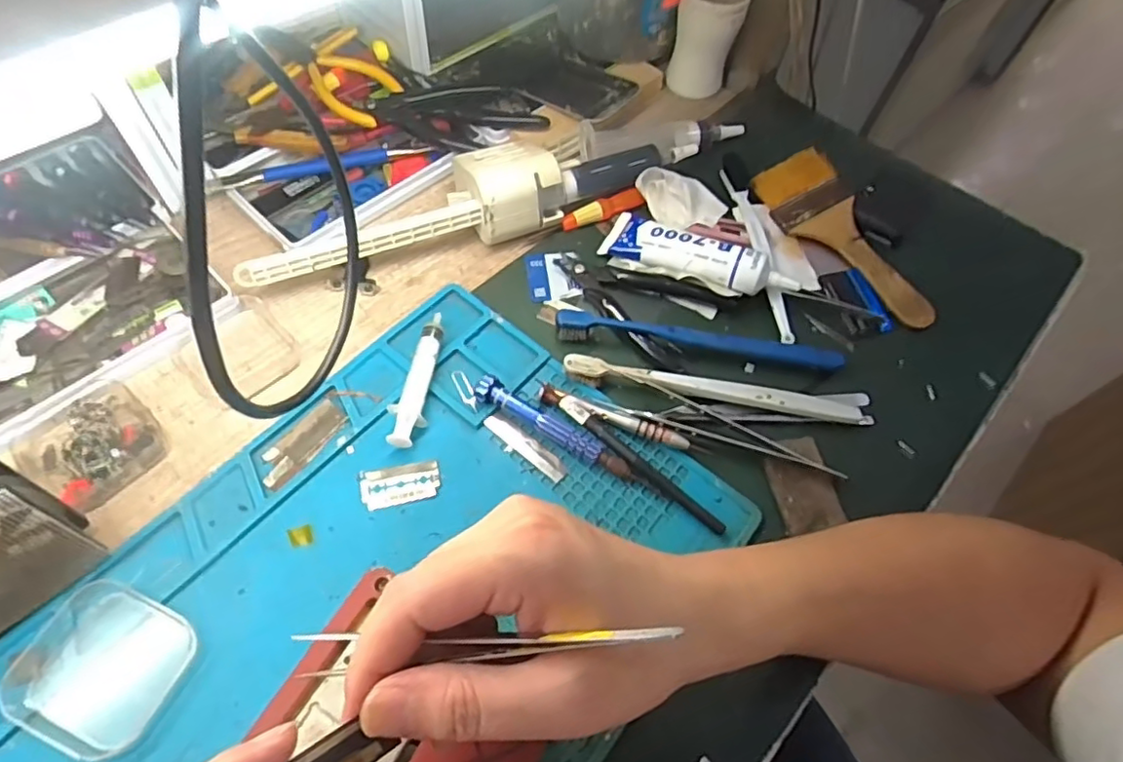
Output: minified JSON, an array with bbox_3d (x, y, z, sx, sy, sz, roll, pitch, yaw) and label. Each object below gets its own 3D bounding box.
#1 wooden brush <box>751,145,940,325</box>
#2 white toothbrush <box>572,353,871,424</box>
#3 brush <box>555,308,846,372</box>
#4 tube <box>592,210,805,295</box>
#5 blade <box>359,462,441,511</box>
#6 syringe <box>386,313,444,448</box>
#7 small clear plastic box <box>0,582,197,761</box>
[{"bbox_3d":[0.216,-0.109,0.458,0.066,0.024,0.162,-26,64,-18],"label":"wooden brush"},{"bbox_3d":[0.097,0.006,0.384,0.190,0.010,0.014,10,59,2],"label":"white toothbrush"},{"bbox_3d":[0.088,-0.025,0.401,0.182,0.015,0.020,10,59,2],"label":"brush"},{"bbox_3d":[0.097,-0.090,0.435,0.133,0.029,0.048,27,61,12],"label":"tube"},{"bbox_3d":[-0.091,0.057,0.347,0.042,0.004,0.023,-11,60,-11],"label":"blade"},{"bbox_3d":[-0.087,-0.001,0.374,0.019,0.014,0.090,6,59,-1],"label":"syringe"},{"bbox_3d":[-0.215,0.131,0.287,0.068,0.012,0.062,20,59,8],"label":"small clear plastic box"}]

